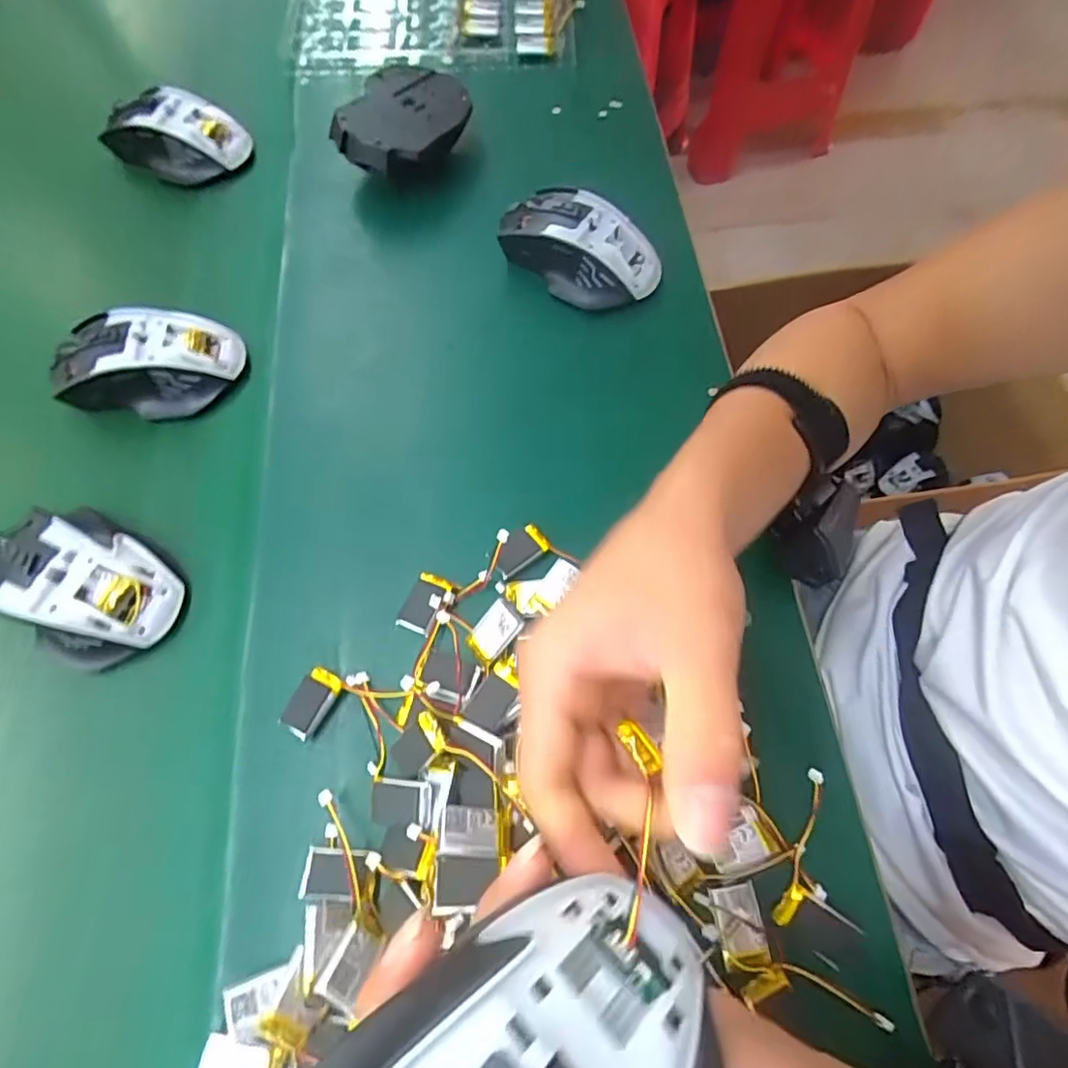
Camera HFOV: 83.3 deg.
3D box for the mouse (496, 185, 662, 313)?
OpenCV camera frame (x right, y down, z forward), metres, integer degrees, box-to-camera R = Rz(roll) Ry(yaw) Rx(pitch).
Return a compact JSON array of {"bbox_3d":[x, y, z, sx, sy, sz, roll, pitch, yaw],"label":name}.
[{"bbox_3d":[0.029,-0.196,0.407,0.113,0.037,0.065,29,69,13],"label":"mouse"}]

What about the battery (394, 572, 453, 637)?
[{"bbox_3d":[-0.059,0.036,0.321,0.019,0.010,0.032,23,68,10],"label":"battery"}]

